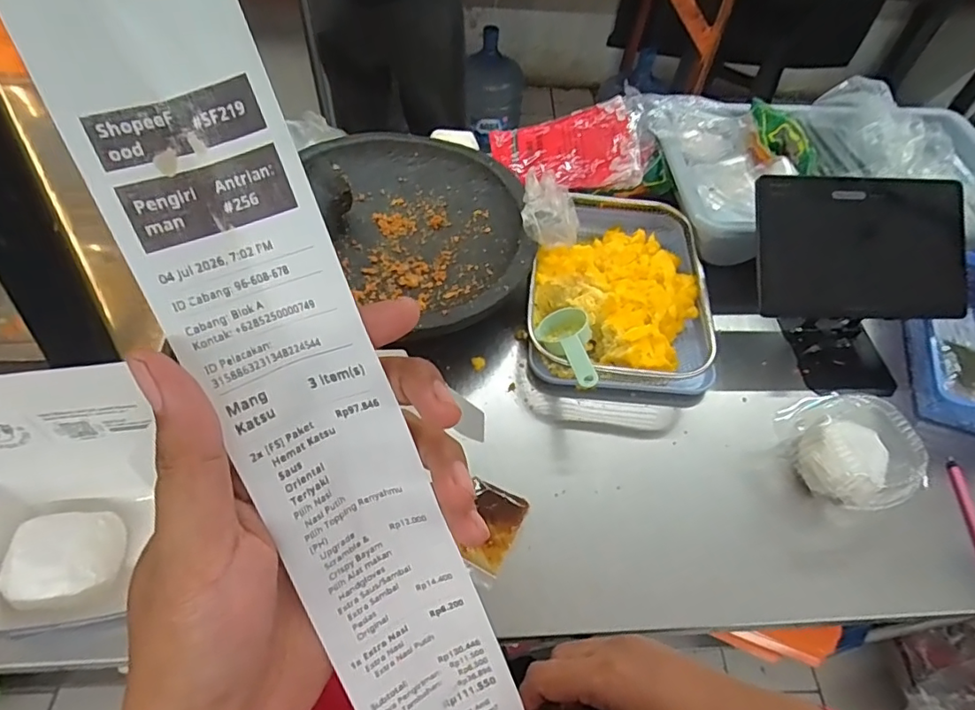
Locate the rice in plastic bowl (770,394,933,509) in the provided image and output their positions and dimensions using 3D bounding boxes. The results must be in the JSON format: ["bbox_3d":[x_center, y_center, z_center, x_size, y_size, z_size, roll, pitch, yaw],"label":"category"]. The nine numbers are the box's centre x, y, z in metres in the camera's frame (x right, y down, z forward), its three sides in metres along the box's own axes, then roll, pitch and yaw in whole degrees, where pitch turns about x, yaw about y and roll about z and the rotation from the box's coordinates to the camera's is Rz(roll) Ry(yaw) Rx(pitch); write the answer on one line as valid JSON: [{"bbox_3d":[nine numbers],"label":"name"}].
[{"bbox_3d":[0.383,0.100,0.574,0.106,0.083,0.120,-13,57,-14],"label":"rice in plastic bowl"}]

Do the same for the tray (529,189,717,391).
[{"bbox_3d":[0.164,-0.086,0.693,0.225,0.070,0.321,5,55,-1],"label":"tray"}]

